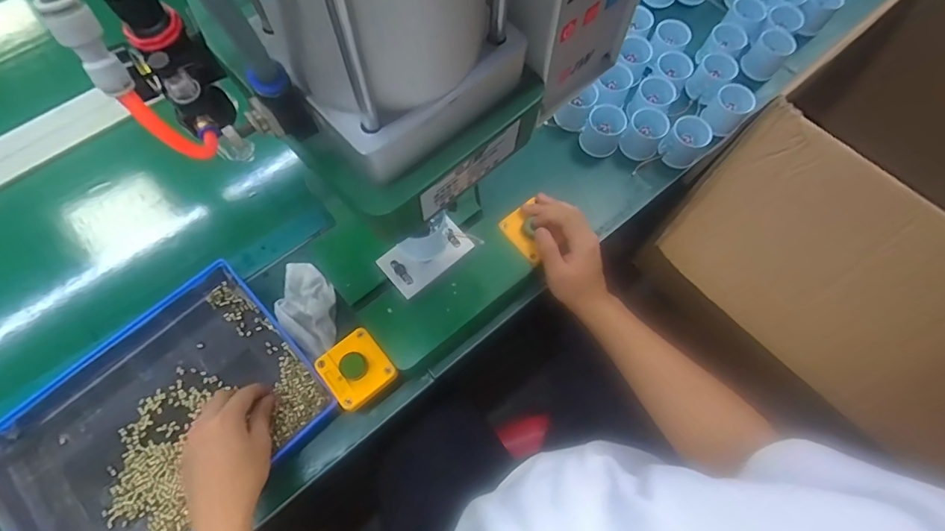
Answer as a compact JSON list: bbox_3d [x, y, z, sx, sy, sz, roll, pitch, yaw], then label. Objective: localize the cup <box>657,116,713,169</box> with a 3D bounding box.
[{"bbox_3d":[0.295,-0.171,0.646,0.051,0.053,0.049,0,69,0],"label":"cup"}]

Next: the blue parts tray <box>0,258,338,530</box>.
[{"bbox_3d":[-0.345,0.174,0.515,0.320,0.038,0.250,-41,74,-15],"label":"blue parts tray"}]

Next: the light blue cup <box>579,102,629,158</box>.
[{"bbox_3d":[0.181,-0.185,0.649,0.053,0.049,0.054,23,70,8],"label":"light blue cup"}]

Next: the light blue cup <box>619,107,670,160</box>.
[{"bbox_3d":[0.239,-0.184,0.648,0.050,0.052,0.046,0,69,0],"label":"light blue cup"}]

